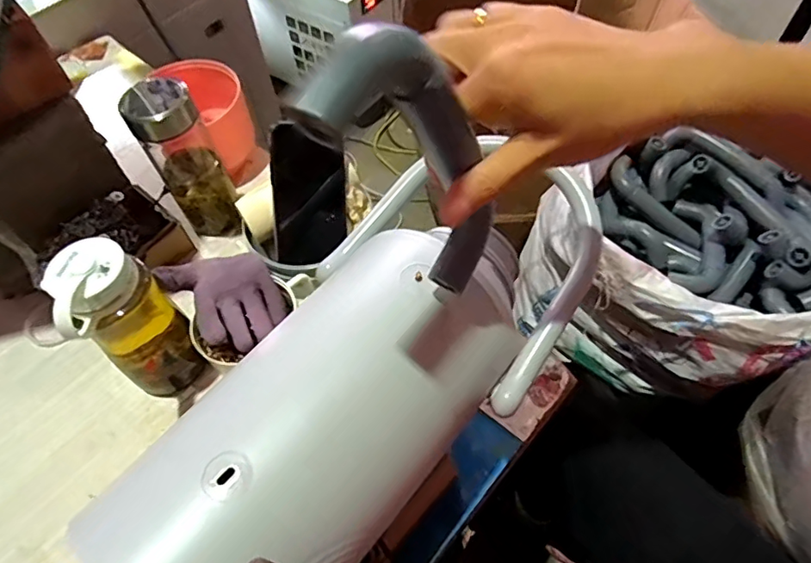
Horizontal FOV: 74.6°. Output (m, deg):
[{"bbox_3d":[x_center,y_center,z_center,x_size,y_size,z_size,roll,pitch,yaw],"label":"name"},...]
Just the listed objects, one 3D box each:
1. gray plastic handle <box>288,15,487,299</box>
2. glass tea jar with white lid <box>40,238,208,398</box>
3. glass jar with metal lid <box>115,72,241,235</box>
[{"bbox_3d":[0.009,-0.051,0.279,0.065,0.174,0.026,-20,57,11],"label":"gray plastic handle"},{"bbox_3d":[-0.265,0.040,0.522,0.078,0.183,0.077,-1,57,2],"label":"glass tea jar with white lid"},{"bbox_3d":[-0.258,-0.143,0.639,0.070,0.199,0.068,-1,57,2],"label":"glass jar with metal lid"}]

